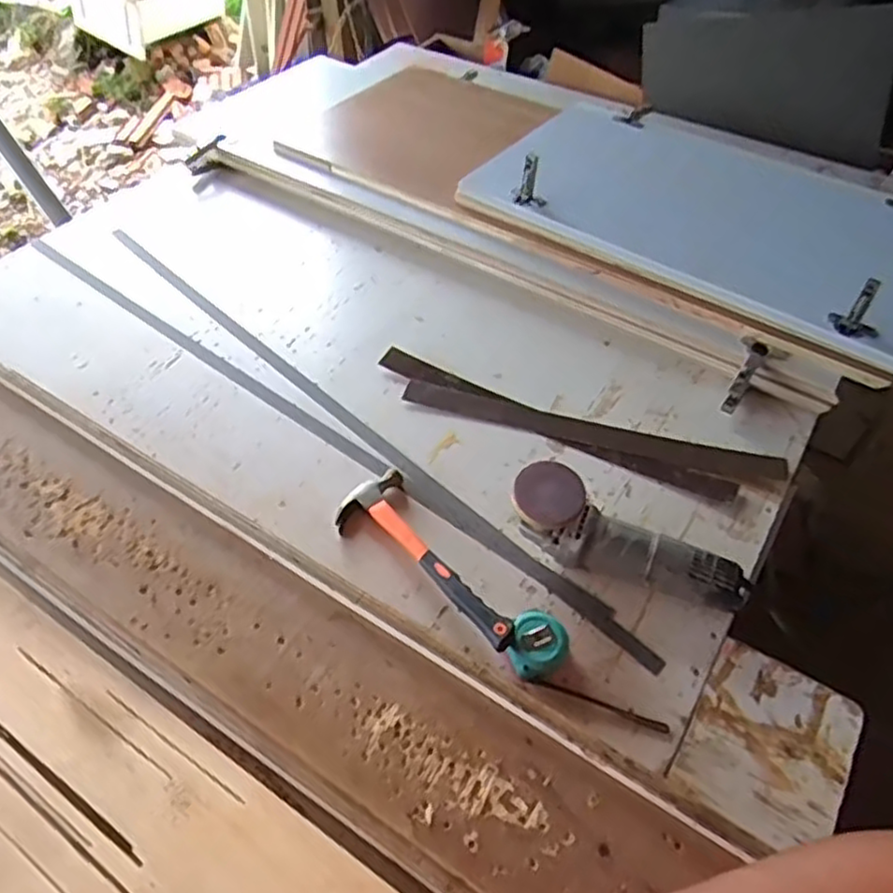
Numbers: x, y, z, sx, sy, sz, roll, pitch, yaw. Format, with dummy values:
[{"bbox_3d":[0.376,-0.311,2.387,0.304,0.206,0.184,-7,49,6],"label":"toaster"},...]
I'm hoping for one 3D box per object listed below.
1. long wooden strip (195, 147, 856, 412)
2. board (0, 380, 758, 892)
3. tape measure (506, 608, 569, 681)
[{"bbox_3d":[0.033,-0.307,1.159,1.152,0.040,0.053,30,55,23],"label":"long wooden strip"},{"bbox_3d":[-0.317,0.138,0.784,1.282,0.041,0.172,27,54,21],"label":"board"},{"bbox_3d":[0.093,0.205,0.728,0.055,0.034,0.073,15,51,12],"label":"tape measure"}]

